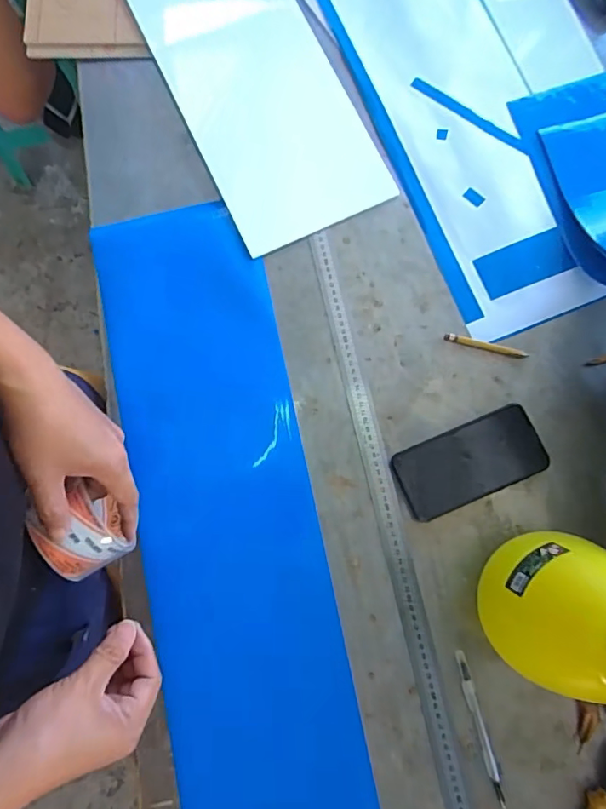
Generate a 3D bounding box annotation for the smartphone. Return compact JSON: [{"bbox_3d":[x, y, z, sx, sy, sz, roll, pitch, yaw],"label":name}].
[{"bbox_3d":[0.186,0.065,0.568,0.161,0.011,0.080,-23,81,-4],"label":"smartphone"}]

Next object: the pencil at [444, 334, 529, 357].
[{"bbox_3d":[0.216,-0.070,0.598,0.096,0.008,0.011,15,80,3],"label":"pencil"}]

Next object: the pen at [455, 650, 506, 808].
[{"bbox_3d":[0.183,0.333,0.523,0.012,0.008,0.150,-15,80,-3],"label":"pen"}]

